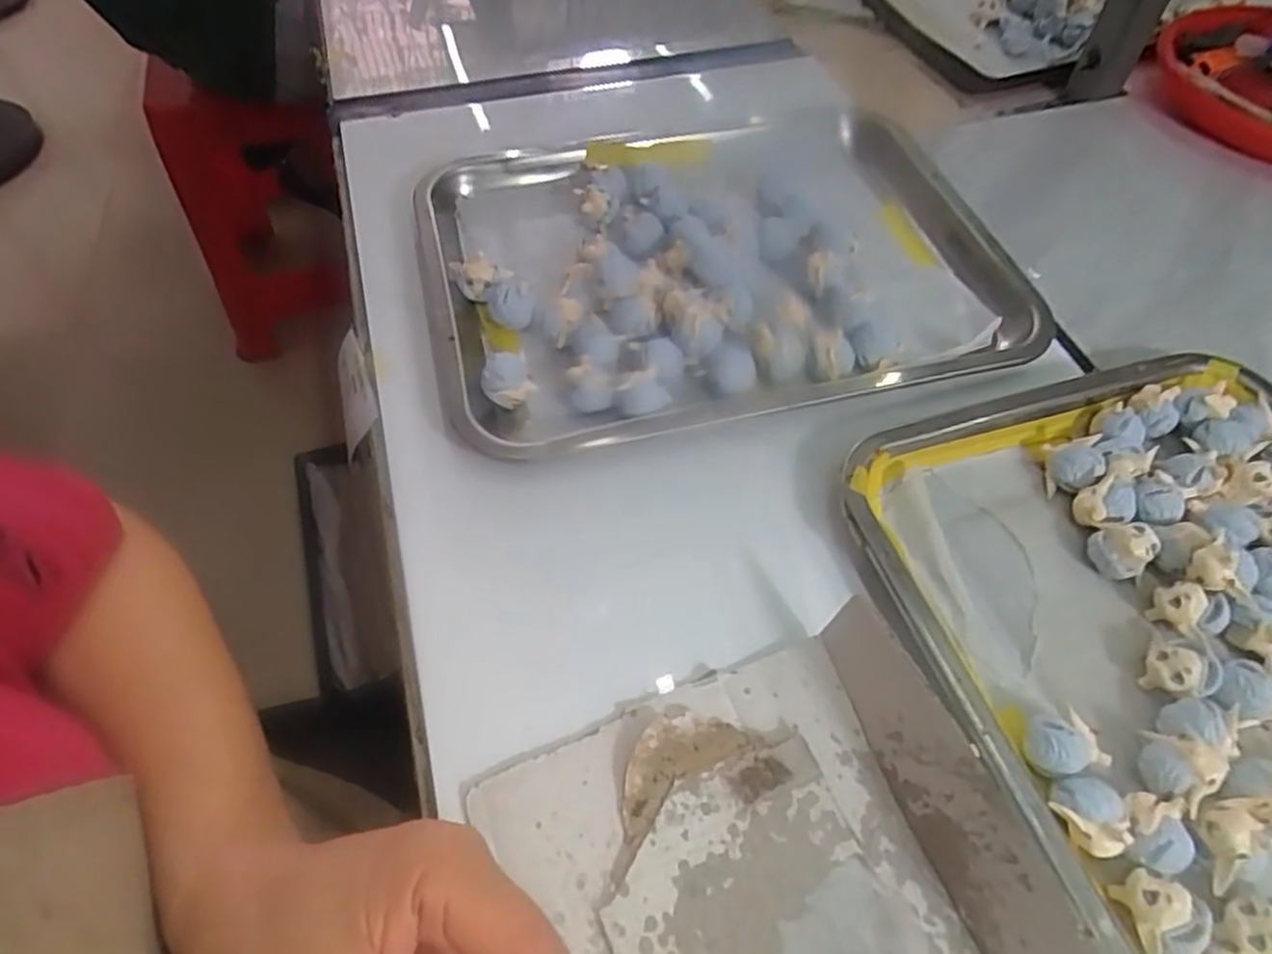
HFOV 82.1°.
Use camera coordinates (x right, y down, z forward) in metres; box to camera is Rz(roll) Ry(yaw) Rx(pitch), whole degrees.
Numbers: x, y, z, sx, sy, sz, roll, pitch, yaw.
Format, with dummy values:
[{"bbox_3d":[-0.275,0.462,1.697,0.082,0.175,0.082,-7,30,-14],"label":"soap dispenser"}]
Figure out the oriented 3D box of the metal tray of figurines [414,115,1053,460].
[{"bbox_3d":[0.050,-0.143,0.461,0.355,0.032,0.265,-14,57,-9],"label":"metal tray of figurines"}]

